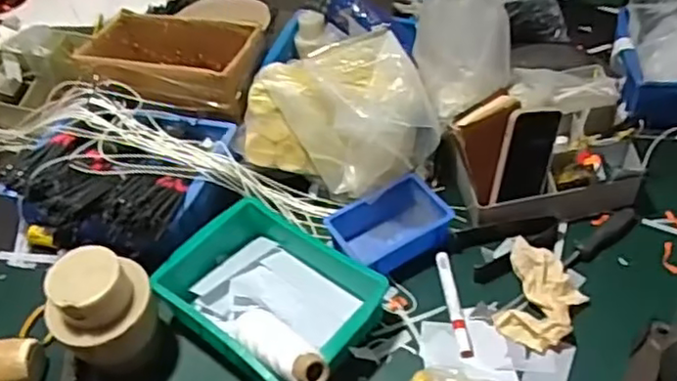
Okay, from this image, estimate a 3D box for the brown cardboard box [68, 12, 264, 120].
[{"bbox_3d":[-0.265,-0.204,1.032,0.285,0.079,0.143,8,48,14],"label":"brown cardboard box"}]

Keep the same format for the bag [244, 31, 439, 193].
[{"bbox_3d":[-0.005,-0.098,0.874,0.253,0.148,0.151,-3,47,3],"label":"bag"}]

